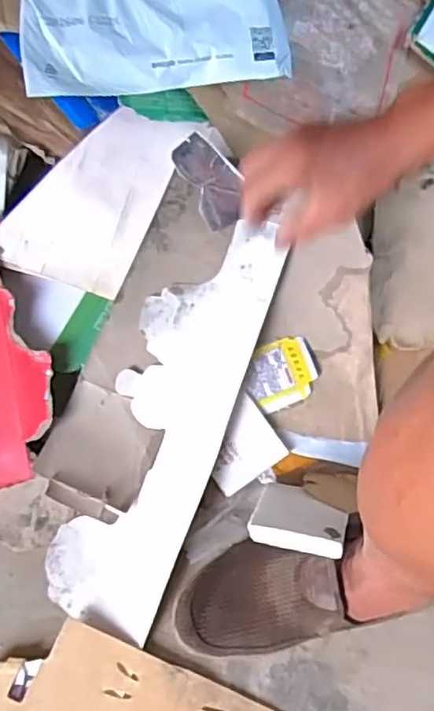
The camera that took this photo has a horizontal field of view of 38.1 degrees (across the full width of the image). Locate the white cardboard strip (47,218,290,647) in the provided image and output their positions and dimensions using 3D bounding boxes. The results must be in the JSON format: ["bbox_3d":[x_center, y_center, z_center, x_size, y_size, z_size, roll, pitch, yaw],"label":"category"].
[{"bbox_3d":[-0.052,0.064,0.657,0.119,0.044,0.412,20,83,8],"label":"white cardboard strip"}]

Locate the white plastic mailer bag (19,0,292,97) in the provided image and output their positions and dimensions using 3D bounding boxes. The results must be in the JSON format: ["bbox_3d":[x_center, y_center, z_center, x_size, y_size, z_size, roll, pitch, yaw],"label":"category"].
[{"bbox_3d":[-0.070,-0.375,0.634,0.258,0.020,0.207,-11,88,-11],"label":"white plastic mailer bag"}]

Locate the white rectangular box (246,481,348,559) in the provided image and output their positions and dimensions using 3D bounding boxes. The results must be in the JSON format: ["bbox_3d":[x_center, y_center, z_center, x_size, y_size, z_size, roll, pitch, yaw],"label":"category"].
[{"bbox_3d":[0.080,0.154,0.606,0.087,0.100,0.018,9,104,12],"label":"white rectangular box"}]

